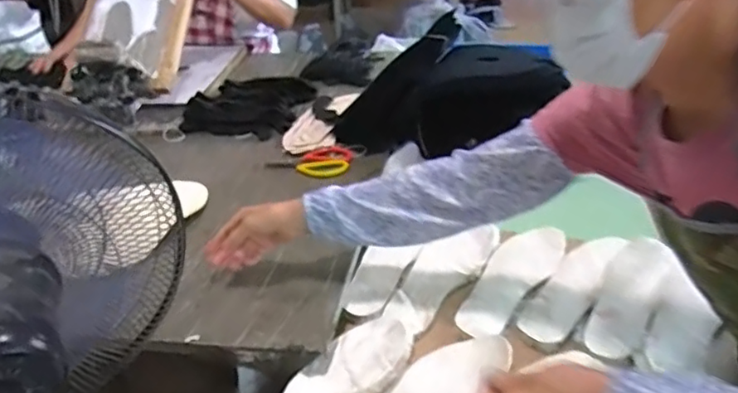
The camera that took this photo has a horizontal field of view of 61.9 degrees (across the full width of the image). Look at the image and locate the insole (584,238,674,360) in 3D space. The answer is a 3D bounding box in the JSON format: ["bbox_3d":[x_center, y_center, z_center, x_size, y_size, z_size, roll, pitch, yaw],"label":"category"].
[{"bbox_3d":[0.361,0.136,0.860,0.077,0.011,0.247,22,43,29],"label":"insole"}]

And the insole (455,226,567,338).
[{"bbox_3d":[0.212,0.117,0.921,0.088,0.023,0.259,22,38,33],"label":"insole"}]

